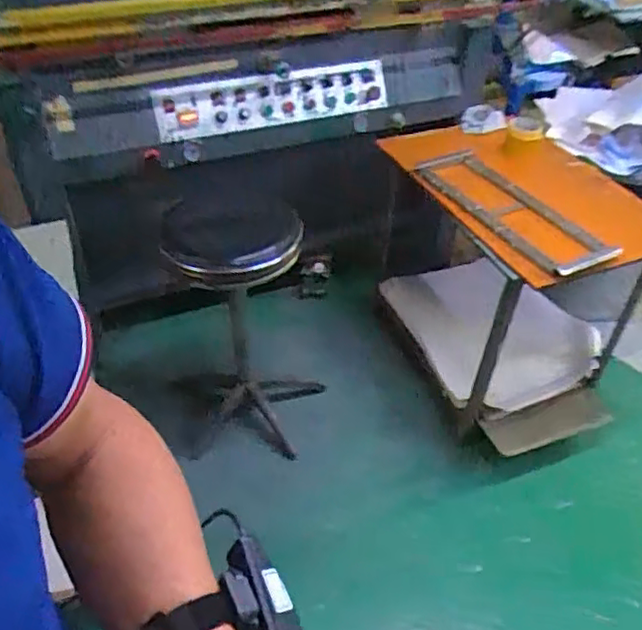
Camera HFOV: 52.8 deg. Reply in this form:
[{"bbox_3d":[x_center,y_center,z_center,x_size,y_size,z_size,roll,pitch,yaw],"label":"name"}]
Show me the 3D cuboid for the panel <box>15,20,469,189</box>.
[{"bbox_3d":[-0.129,-0.517,1.556,1.034,0.285,0.157,-12,43,-15],"label":"panel"}]

